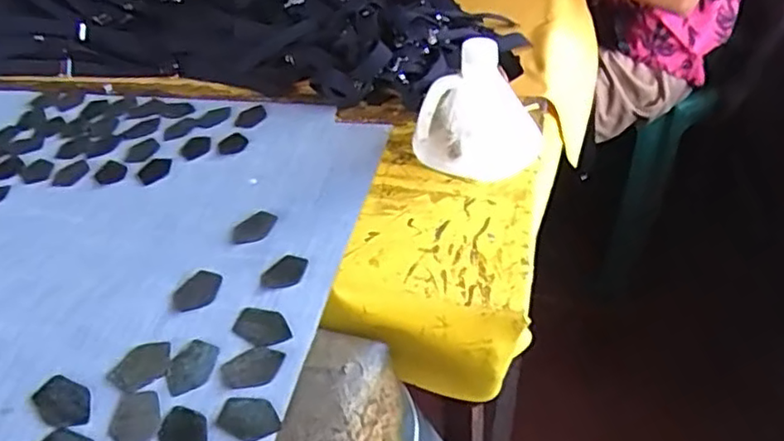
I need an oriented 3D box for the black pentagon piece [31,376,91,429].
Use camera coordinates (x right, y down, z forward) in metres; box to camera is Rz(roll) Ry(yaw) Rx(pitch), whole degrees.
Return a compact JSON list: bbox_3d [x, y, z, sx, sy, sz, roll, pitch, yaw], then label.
[{"bbox_3d":[-0.278,0.156,0.554,0.050,0.004,0.038,42,65,16],"label":"black pentagon piece"}]

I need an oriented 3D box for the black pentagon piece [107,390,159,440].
[{"bbox_3d":[-0.216,0.169,0.550,0.039,0.008,0.054,6,43,12],"label":"black pentagon piece"}]

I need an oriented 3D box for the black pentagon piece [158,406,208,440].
[{"bbox_3d":[-0.173,0.178,0.542,0.038,0.004,0.054,-19,44,-16],"label":"black pentagon piece"}]

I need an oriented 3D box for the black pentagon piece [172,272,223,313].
[{"bbox_3d":[-0.192,0.070,0.641,0.039,0.004,0.053,3,43,9],"label":"black pentagon piece"}]

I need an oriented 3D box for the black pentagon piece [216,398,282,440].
[{"bbox_3d":[-0.119,0.167,0.551,0.053,0.006,0.036,18,47,23],"label":"black pentagon piece"}]

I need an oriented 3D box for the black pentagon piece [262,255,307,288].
[{"bbox_3d":[-0.110,0.053,0.669,0.038,0.004,0.047,6,43,12],"label":"black pentagon piece"}]

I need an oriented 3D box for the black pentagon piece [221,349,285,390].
[{"bbox_3d":[-0.124,0.132,0.583,0.054,0.007,0.036,-12,42,-8],"label":"black pentagon piece"}]

